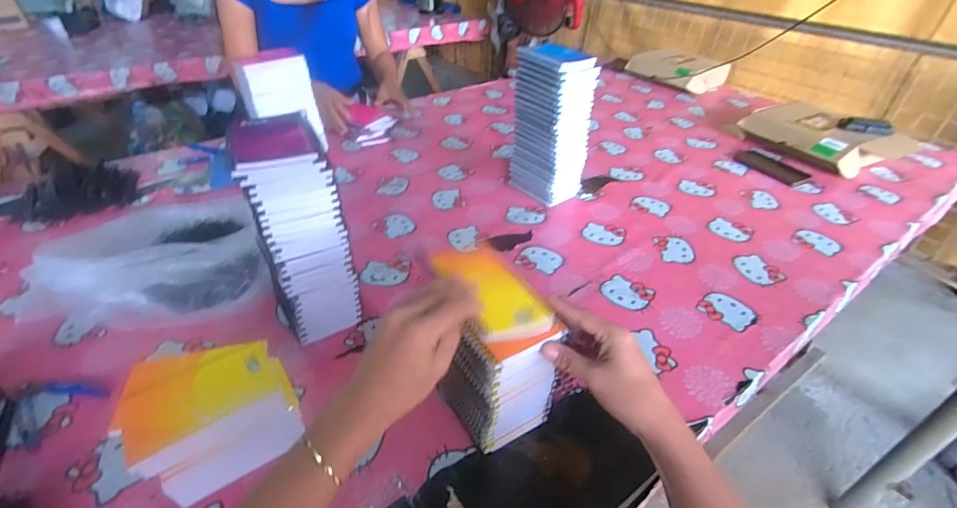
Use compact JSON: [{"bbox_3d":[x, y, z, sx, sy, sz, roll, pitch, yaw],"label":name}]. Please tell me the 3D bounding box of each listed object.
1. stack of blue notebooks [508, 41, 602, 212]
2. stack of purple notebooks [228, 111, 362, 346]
[{"bbox_3d":[0.149,-0.258,0.927,0.097,0.294,0.144,-24,44,-29],"label":"stack of blue notebooks"},{"bbox_3d":[-0.235,-0.021,0.599,0.106,0.290,0.124,-15,41,-21],"label":"stack of purple notebooks"}]

